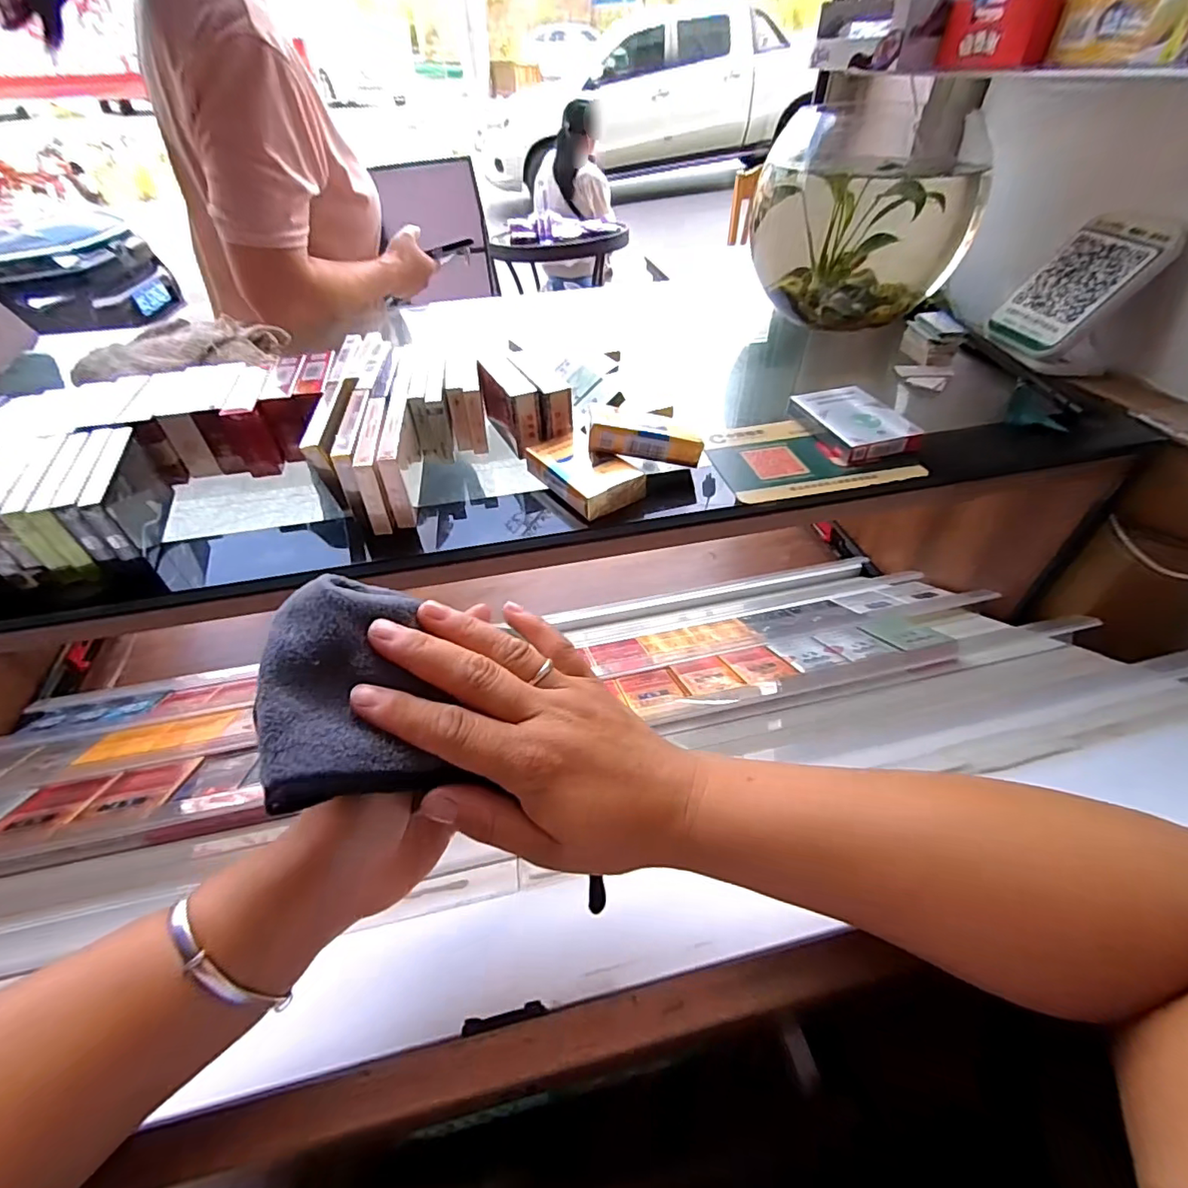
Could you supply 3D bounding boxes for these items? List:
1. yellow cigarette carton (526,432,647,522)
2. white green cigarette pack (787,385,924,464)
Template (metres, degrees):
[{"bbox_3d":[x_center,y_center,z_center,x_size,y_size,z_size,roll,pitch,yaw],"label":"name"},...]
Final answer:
[{"bbox_3d":[-0.012,-0.092,0.407,0.061,0.019,0.088,-27,50,-24],"label":"yellow cigarette carton"},{"bbox_3d":[0.219,-0.147,0.460,0.072,0.021,0.088,-12,46,-11],"label":"white green cigarette pack"}]

